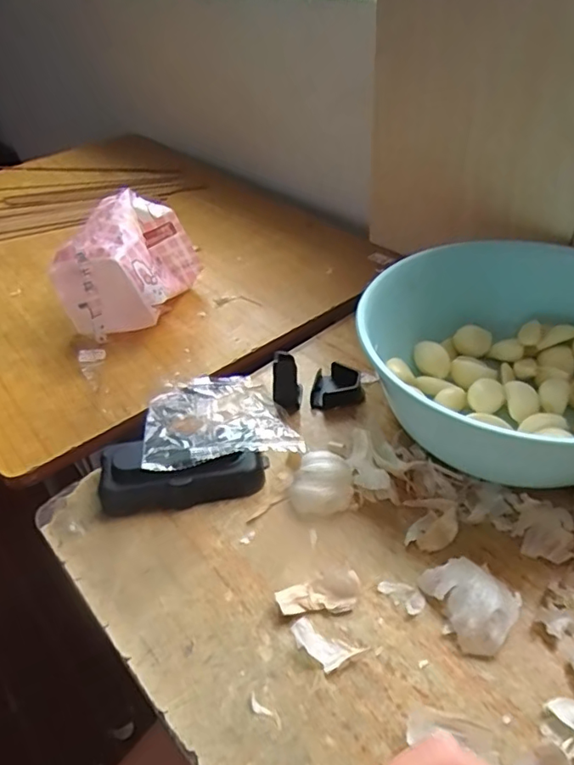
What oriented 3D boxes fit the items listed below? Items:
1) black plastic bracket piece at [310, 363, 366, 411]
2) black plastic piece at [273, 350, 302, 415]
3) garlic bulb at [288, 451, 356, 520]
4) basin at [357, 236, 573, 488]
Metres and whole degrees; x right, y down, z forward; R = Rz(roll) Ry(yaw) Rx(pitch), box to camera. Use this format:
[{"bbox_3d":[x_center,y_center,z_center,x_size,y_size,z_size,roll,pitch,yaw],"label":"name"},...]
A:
[{"bbox_3d":[0.035,0.002,0.392,0.037,0.020,0.029,-3,43,0],"label":"black plastic bracket piece"},{"bbox_3d":[-0.001,0.001,0.383,0.021,0.044,0.012,-15,20,-8],"label":"black plastic piece"},{"bbox_3d":[0.021,0.061,0.328,0.037,0.025,0.031,0,43,4],"label":"garlic bulb"},{"bbox_3d":[0.155,-0.017,0.349,0.190,0.075,0.163,-17,44,-15],"label":"basin"}]

